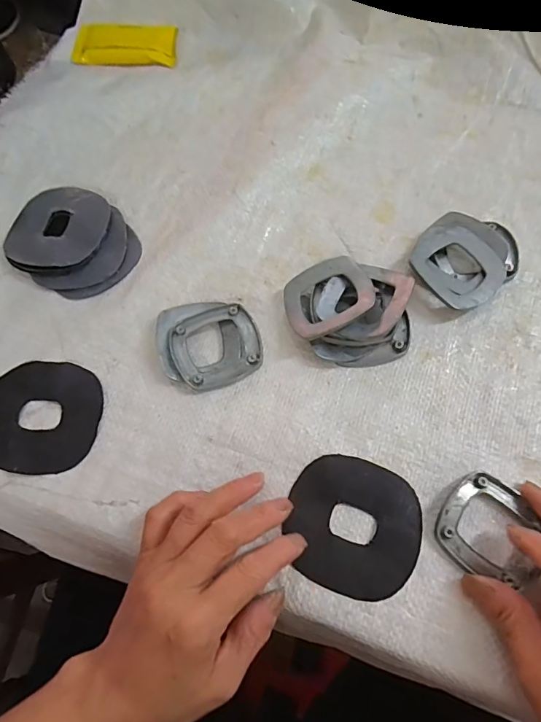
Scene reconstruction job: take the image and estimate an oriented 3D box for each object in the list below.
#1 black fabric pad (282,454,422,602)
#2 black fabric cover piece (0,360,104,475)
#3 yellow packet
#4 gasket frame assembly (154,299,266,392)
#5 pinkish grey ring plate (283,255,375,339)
[{"bbox_3d":[0.051,0.100,0.275,0.079,0.004,0.076,17,69,9],"label":"black fabric pad"},{"bbox_3d":[-0.157,0.037,0.306,0.079,0.006,0.076,3,68,4],"label":"black fabric cover piece"},{"bbox_3d":[-0.142,-0.310,0.439,0.099,0.010,0.048,5,68,4],"label":"yellow packet"},{"bbox_3d":[-0.044,-0.014,0.320,0.069,0.012,0.067,-14,68,-3],"label":"gasket frame assembly"},{"bbox_3d":[0.039,-0.045,0.314,0.062,0.005,0.056,-24,58,11],"label":"pinkish grey ring plate"}]

